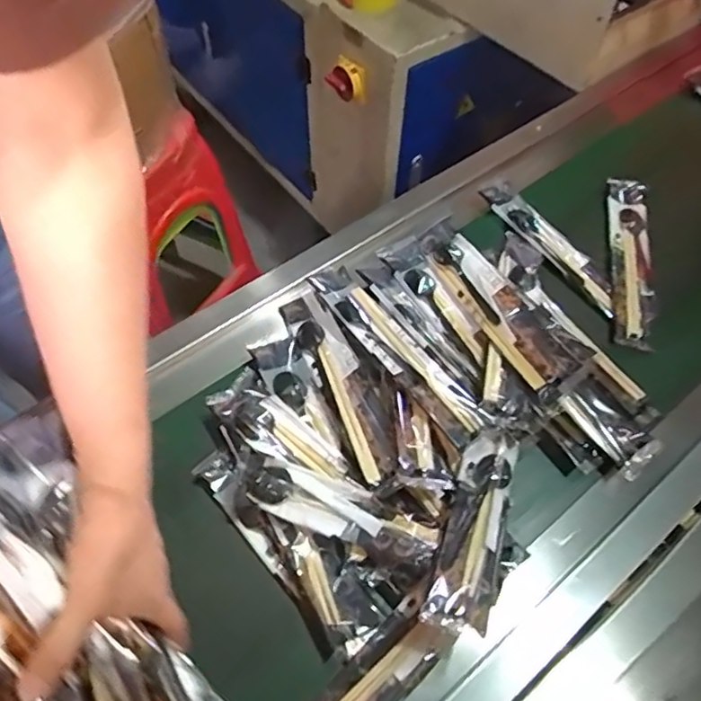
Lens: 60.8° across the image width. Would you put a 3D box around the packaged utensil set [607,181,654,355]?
[{"bbox_3d":[0.316,-0.104,0.666,0.050,0.012,0.234,12,58,5],"label":"packaged utensil set"}]

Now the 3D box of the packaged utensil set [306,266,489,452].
[{"bbox_3d":[0.041,-0.002,0.568,0.043,0.016,0.226,-32,65,-20],"label":"packaged utensil set"}]

